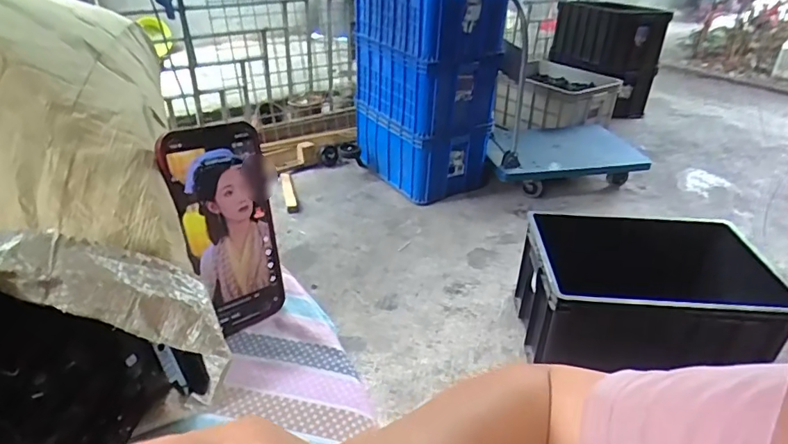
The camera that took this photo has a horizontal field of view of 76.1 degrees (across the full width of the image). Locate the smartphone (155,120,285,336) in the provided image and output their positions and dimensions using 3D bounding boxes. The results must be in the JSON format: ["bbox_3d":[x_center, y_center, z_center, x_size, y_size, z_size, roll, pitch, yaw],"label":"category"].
[{"bbox_3d":[-0.124,0.005,0.392,0.075,0.159,0.007,-28,27,-38],"label":"smartphone"}]

